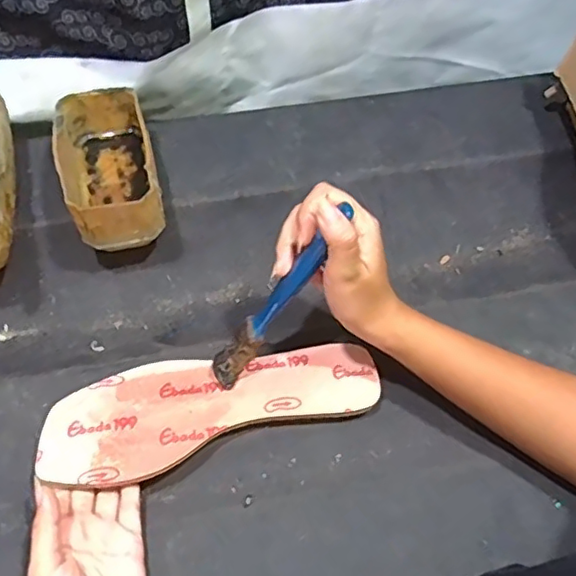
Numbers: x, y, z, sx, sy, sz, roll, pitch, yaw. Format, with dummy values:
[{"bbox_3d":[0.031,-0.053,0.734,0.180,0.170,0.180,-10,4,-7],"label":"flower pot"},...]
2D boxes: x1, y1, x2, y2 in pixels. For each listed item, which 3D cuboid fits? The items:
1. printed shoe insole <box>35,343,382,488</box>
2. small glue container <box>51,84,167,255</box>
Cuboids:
[{"bbox_3d":[-0.054,0.084,0.438,0.241,0.018,0.079,-12,64,-11],"label":"printed shoe insole"},{"bbox_3d":[-0.151,-0.100,0.509,0.079,0.058,0.131,-15,63,-9],"label":"small glue container"}]

